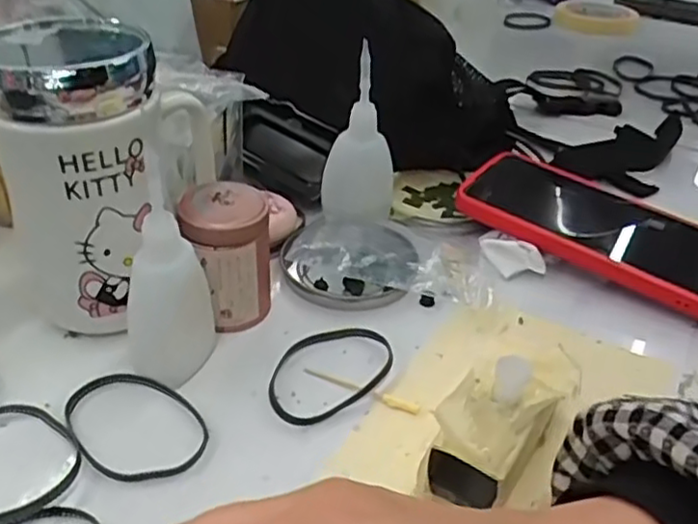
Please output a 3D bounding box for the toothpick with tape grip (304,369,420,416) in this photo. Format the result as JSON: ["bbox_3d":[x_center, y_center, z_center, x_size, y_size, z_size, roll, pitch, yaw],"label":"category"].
[{"bbox_3d":[0.005,0.060,0.327,0.059,0.004,0.007,17,37,18],"label":"toothpick with tape grip"}]

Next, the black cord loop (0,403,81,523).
[{"bbox_3d":[-0.141,0.081,0.280,0.060,0.007,0.057,2,34,-1],"label":"black cord loop"}]

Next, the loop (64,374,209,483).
[{"bbox_3d":[-0.093,0.071,0.300,0.066,0.006,0.049,17,37,20],"label":"loop"}]

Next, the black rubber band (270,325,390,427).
[{"bbox_3d":[-0.011,0.052,0.334,0.047,0.007,0.071,25,40,29],"label":"black rubber band"}]

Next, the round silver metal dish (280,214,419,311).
[{"bbox_3d":[0.001,-0.004,0.404,0.077,0.015,0.078,2,34,-1],"label":"round silver metal dish"}]

